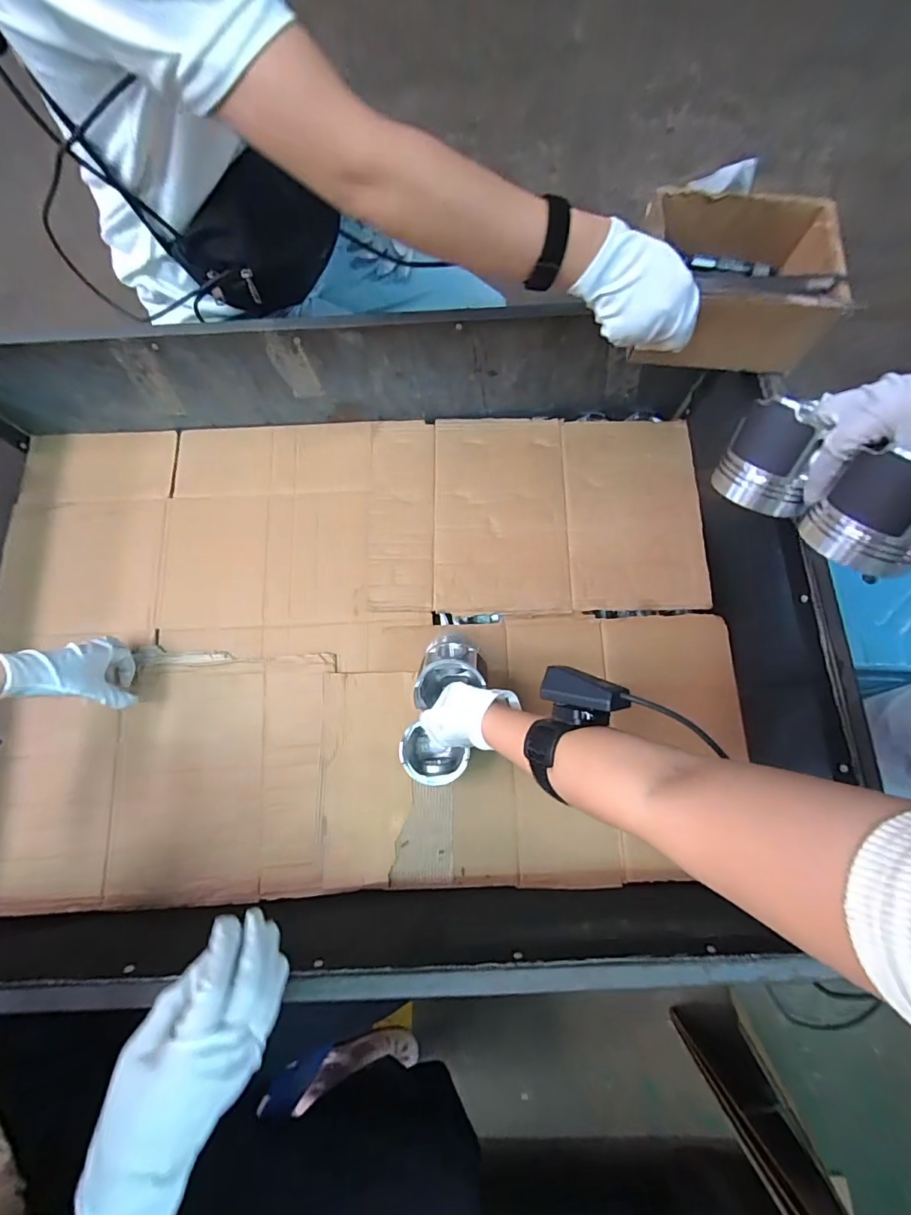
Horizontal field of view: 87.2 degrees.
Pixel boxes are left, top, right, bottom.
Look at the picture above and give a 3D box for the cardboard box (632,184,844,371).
[{"bbox_3d":[0.317,-0.385,0.559,0.194,0.092,0.185,1,75,2],"label":"cardboard box"}]

